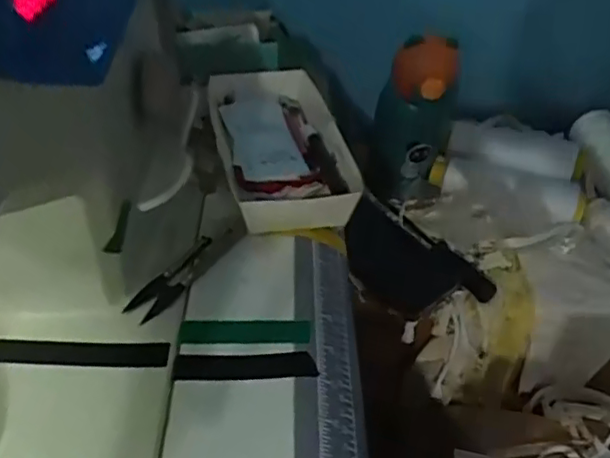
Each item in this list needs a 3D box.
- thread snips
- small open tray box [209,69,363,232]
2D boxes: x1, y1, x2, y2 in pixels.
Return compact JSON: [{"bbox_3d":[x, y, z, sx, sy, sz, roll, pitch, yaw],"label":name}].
[{"bbox_3d":[-0.086,0.032,0.400,0.024,0.008,0.079,15,40,18],"label":"thread snips"},{"bbox_3d":[-0.022,-0.068,0.500,0.098,0.040,0.200,-8,39,-11],"label":"small open tray box"}]

